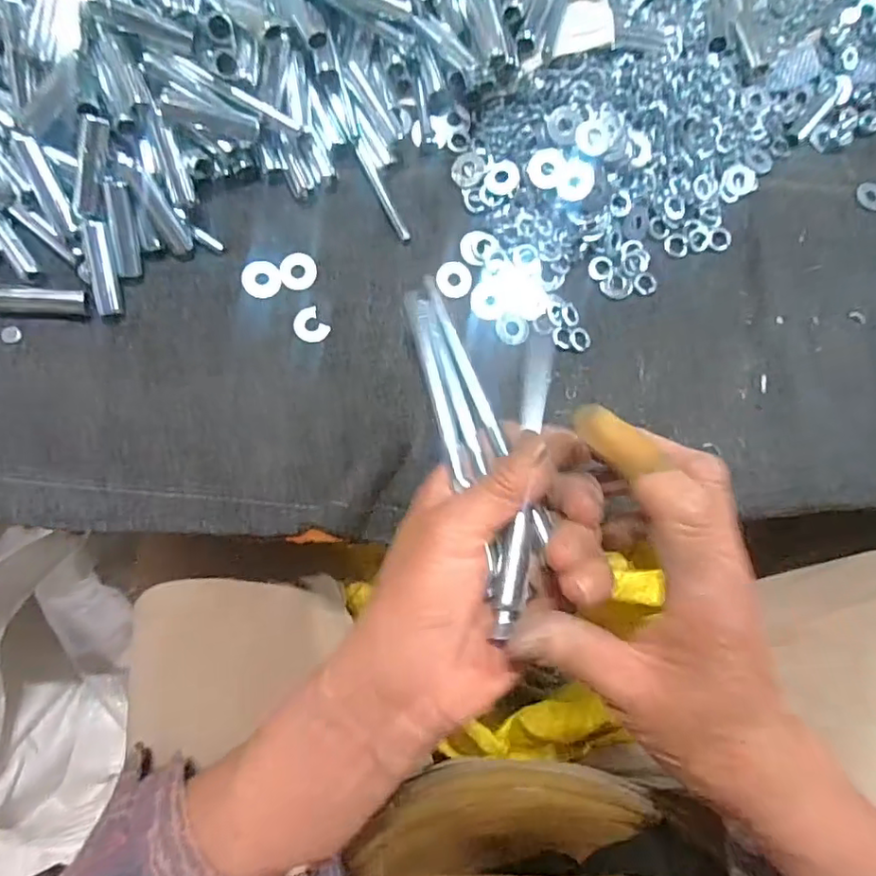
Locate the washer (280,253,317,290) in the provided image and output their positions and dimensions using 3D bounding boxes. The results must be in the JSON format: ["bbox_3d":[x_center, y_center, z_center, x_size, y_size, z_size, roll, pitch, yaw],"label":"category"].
[{"bbox_3d":[-0.073,-0.087,0.313,0.018,0.004,0.020,-5,85,-9],"label":"washer"}]

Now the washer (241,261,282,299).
[{"bbox_3d":[-0.091,-0.082,0.310,0.020,0.004,0.019,1,85,-8],"label":"washer"}]

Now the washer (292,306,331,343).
[{"bbox_3d":[-0.066,-0.057,0.307,0.016,0.004,0.019,-41,91,-10],"label":"washer"}]

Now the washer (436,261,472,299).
[{"bbox_3d":[0.009,-0.086,0.323,0.019,0.004,0.019,-7,86,-9],"label":"washer"}]

